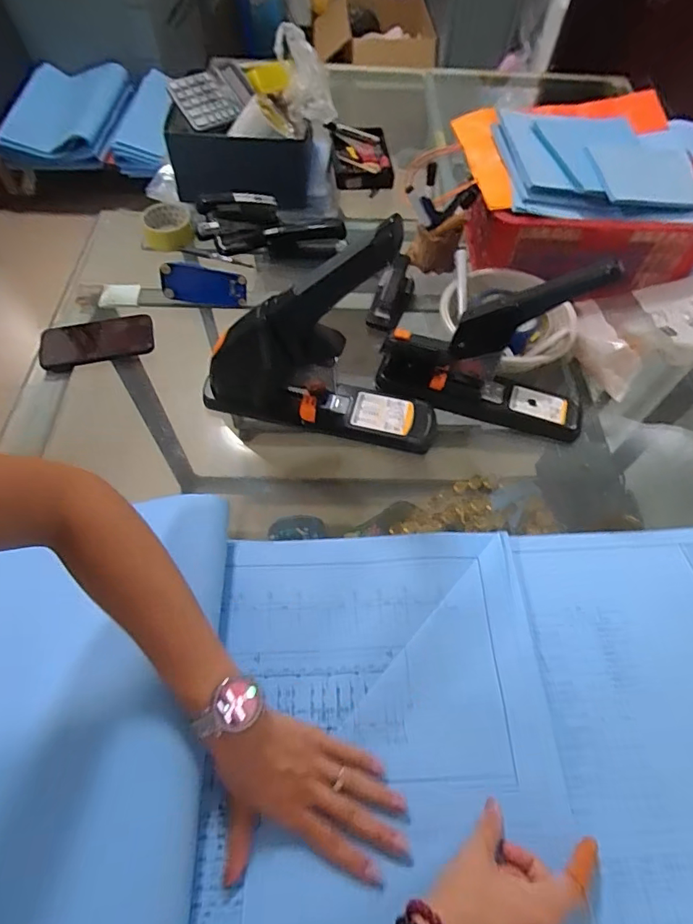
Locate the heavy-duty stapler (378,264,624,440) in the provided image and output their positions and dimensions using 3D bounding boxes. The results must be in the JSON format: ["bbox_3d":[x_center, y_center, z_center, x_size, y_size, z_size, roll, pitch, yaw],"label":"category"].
[{"bbox_3d":[0.190,-0.149,0.624,0.291,0.233,0.065,15,59,7],"label":"heavy-duty stapler"}]

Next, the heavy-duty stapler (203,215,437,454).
[{"bbox_3d":[-0.035,-0.143,0.584,0.321,0.281,0.075,12,59,6],"label":"heavy-duty stapler"}]

